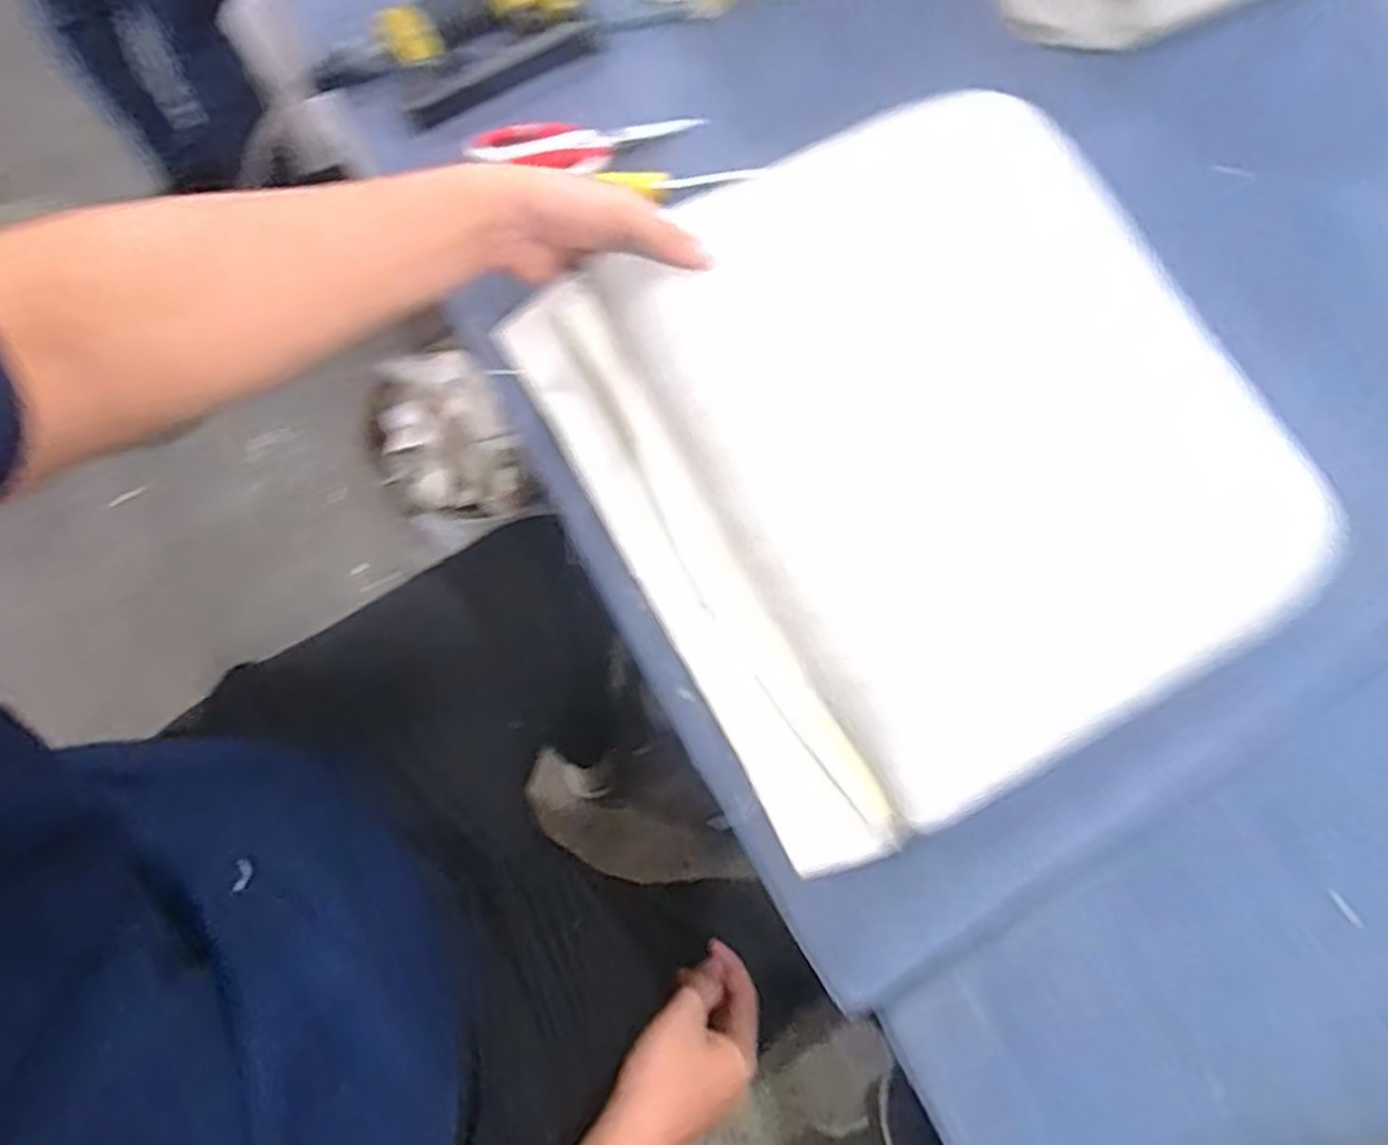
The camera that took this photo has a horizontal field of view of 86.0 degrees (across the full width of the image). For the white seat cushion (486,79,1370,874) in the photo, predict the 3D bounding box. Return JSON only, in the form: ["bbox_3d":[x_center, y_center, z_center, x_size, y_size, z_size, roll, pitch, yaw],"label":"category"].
[{"bbox_3d":[0.143,-0.089,0.514,0.397,0.093,0.431,-28,76,-10],"label":"white seat cushion"}]

